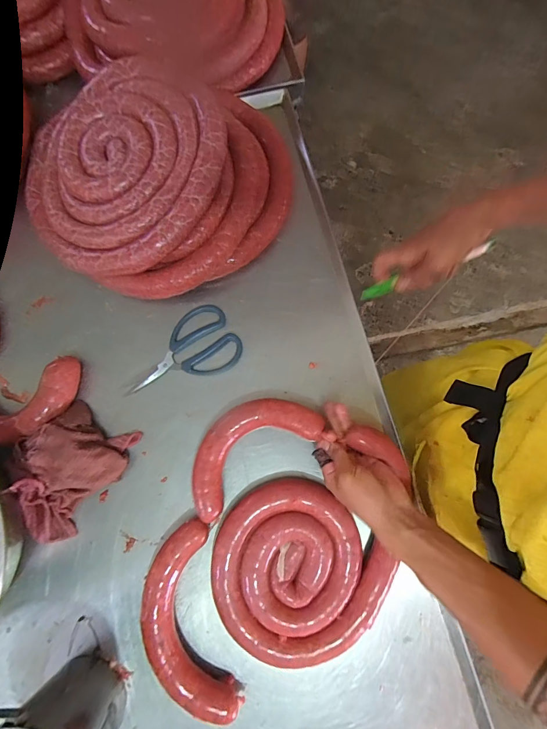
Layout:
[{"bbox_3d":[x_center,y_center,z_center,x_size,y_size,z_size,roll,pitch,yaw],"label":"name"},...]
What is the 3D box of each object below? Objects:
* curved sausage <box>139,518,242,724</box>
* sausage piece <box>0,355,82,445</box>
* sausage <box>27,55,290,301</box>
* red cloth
[{"bbox_3d":[-0.118,0.333,0.458,0.108,0.043,0.237,-11,80,-3],"label":"curved sausage"},{"bbox_3d":[-0.368,0.059,0.504,0.184,0.044,0.098,-17,80,-4],"label":"sausage piece"},{"bbox_3d":[-0.172,-0.275,0.533,0.397,0.108,0.337,-1,80,-2],"label":"sausage"},{"bbox_3d":[-0.289,0.152,0.481,0.130,0.054,0.182,27,80,4],"label":"red cloth"}]

